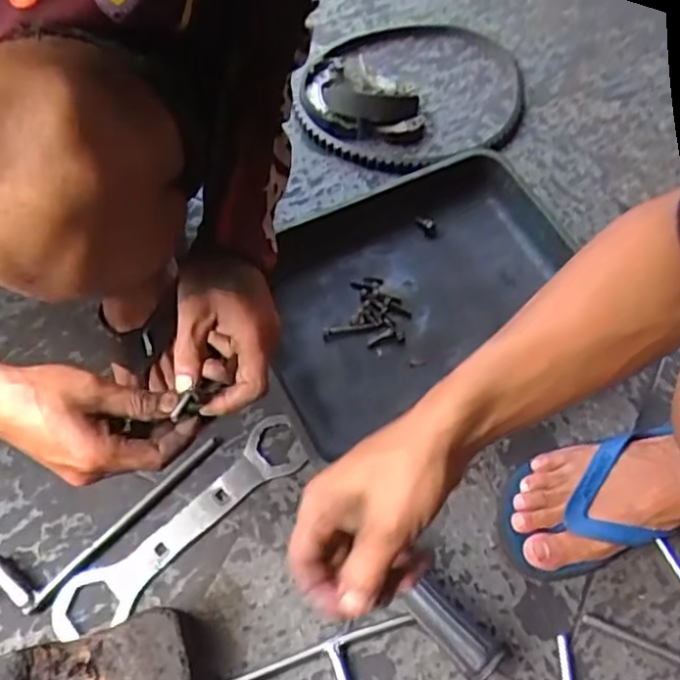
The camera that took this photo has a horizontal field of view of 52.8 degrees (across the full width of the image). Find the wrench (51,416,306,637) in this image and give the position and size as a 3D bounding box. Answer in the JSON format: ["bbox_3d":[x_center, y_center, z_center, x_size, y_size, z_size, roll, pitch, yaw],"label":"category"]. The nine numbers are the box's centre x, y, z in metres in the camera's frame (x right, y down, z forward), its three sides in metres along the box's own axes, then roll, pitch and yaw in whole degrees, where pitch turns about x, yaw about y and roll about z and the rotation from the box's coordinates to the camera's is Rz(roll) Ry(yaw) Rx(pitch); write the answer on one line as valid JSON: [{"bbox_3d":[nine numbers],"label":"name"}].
[{"bbox_3d":[-0.140,0.167,0.622,0.264,0.013,0.055,-38,72,-20],"label":"wrench"}]

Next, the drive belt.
[{"bbox_3d":[0.098,-0.324,0.874,0.270,0.042,0.295,1,62,-2],"label":"drive belt"}]

